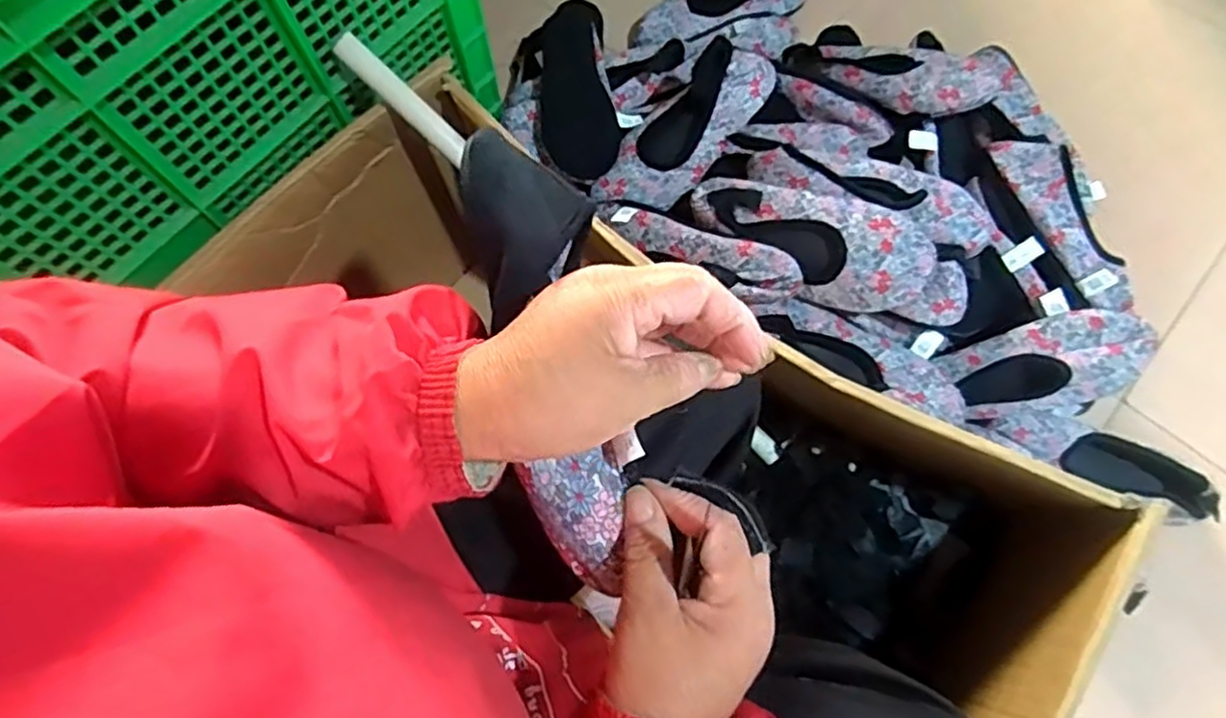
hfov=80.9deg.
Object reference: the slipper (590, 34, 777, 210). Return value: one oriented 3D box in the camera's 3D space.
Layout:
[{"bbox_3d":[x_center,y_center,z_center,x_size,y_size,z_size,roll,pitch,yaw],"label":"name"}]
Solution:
[{"bbox_3d":[0.080,-0.263,0.828,0.246,0.052,0.101,-45,75,5],"label":"slipper"}]

